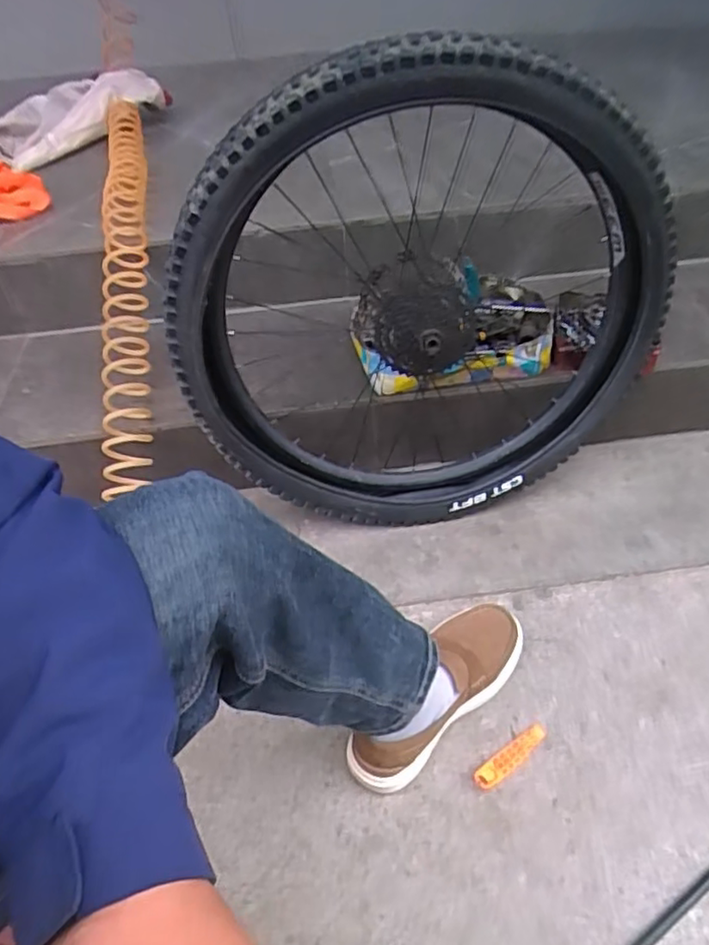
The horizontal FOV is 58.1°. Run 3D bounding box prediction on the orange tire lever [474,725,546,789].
[{"bbox_3d":[0.185,0.334,0.750,0.107,0.019,0.023,-30,52,-21],"label":"orange tire lever"}]

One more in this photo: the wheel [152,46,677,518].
[{"bbox_3d":[0.089,-0.177,0.809,0.624,0.604,0.112,-6,47,0],"label":"wheel"}]

